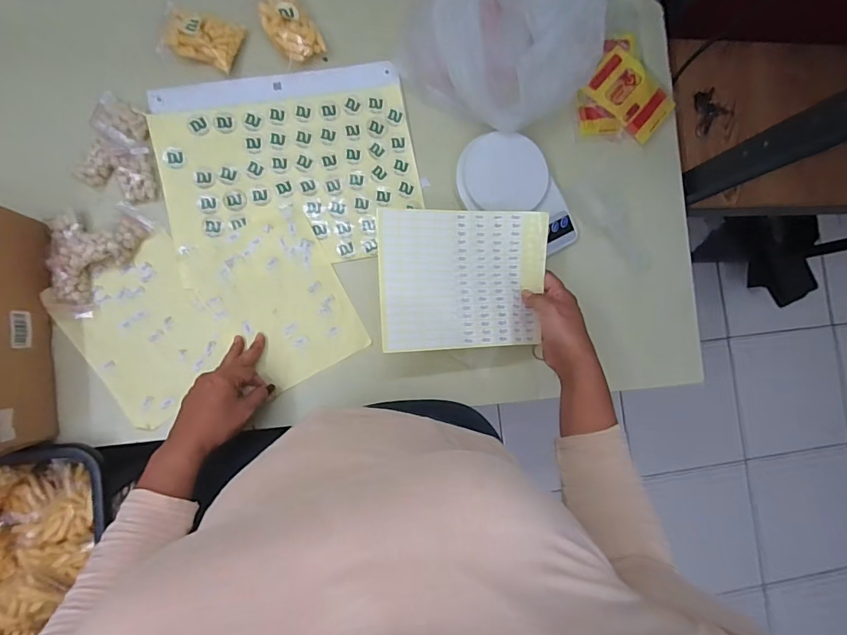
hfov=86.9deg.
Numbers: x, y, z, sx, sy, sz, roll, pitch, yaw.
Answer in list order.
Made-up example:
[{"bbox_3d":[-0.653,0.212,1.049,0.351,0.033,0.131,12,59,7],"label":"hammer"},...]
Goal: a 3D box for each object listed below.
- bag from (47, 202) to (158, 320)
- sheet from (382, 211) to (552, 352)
[{"bbox_3d":[-0.409,-0.082,0.539,0.086,0.032,0.145,32,83,-5],"label":"bag"},{"bbox_3d":[0.048,-0.046,0.536,0.198,0.030,0.163,-2,87,-8],"label":"sheet"}]

